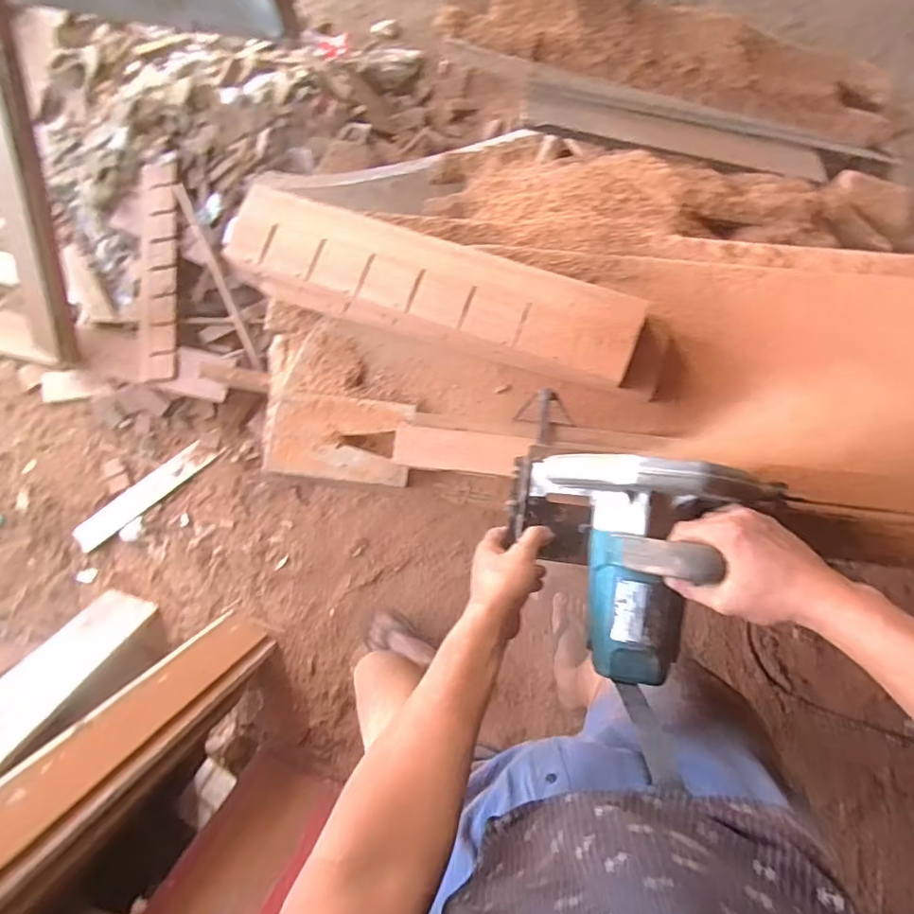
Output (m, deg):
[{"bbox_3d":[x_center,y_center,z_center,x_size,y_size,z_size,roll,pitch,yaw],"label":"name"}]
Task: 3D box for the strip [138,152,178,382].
[{"bbox_3d":[-0.753,-0.477,1.407,0.097,0.032,0.567,-1,88,0],"label":"strip"}]

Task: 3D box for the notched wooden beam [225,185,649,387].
[{"bbox_3d":[-0.040,-0.230,0.753,0.568,0.055,0.129,21,85,7],"label":"notched wooden beam"}]

